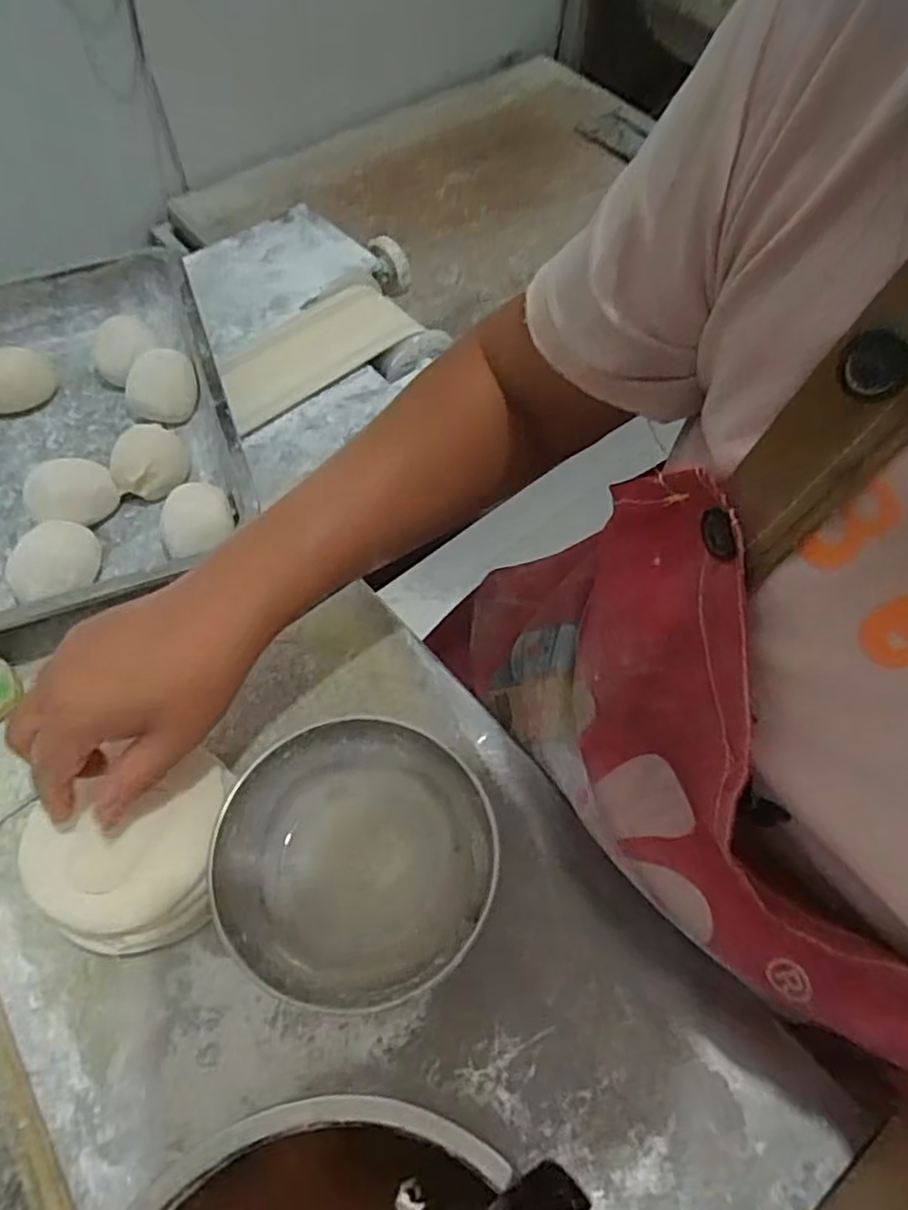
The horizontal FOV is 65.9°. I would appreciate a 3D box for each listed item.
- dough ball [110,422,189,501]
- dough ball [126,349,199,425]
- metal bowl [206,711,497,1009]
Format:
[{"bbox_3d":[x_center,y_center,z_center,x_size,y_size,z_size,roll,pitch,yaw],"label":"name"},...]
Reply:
[{"bbox_3d":[-0.227,-0.107,0.520,0.054,0.038,0.054,1,61,-2],"label":"dough ball"},{"bbox_3d":[-0.227,-0.171,0.555,0.047,0.045,0.047,1,61,-2],"label":"dough ball"},{"bbox_3d":[-0.051,0.140,0.386,0.144,0.064,0.136,1,61,-2],"label":"metal bowl"}]

